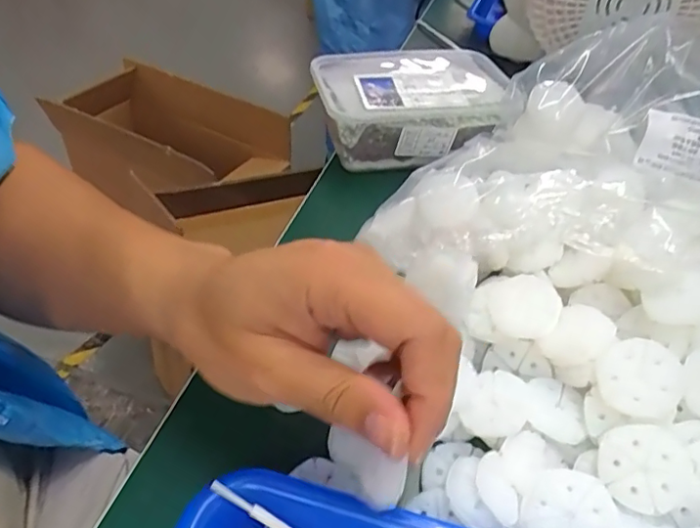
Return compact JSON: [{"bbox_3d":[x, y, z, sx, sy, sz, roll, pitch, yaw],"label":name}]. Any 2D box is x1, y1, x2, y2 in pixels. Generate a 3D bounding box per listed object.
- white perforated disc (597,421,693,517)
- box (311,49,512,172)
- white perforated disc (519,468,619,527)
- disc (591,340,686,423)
[{"bbox_3d":[0.138,0.095,0.258,0.039,0.013,0.038,-7,71,21],"label":"white perforated disc"},{"bbox_3d":[0.055,-0.141,0.499,0.173,0.059,0.130,-10,46,-16],"label":"box"},{"bbox_3d":[0.093,0.107,0.235,0.036,0.005,0.038,-8,53,10],"label":"white perforated disc"},{"bbox_3d":[0.141,0.055,0.271,0.038,0.007,0.037,-17,58,30],"label":"disc"}]

